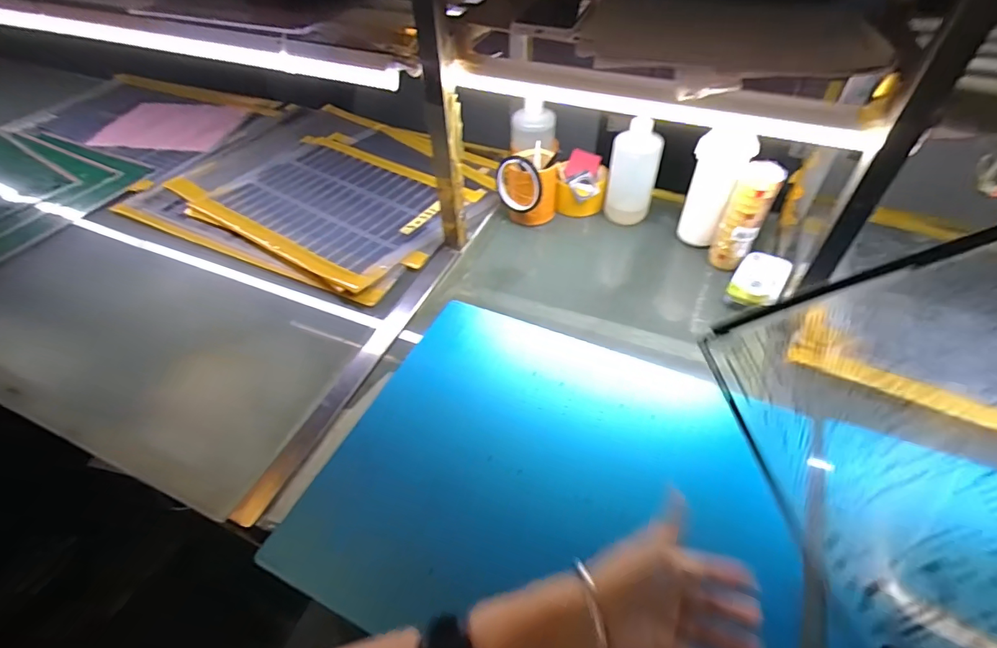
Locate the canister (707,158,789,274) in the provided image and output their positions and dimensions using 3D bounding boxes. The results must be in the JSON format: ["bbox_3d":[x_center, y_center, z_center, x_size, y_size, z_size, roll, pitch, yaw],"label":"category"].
[{"bbox_3d":[0.354,-0.152,0.687,0.056,0.149,0.063,19,52,18],"label":"canister"}]

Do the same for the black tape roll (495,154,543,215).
[{"bbox_3d":[0.031,-0.230,0.780,0.090,0.088,0.025,33,57,27],"label":"black tape roll"}]

